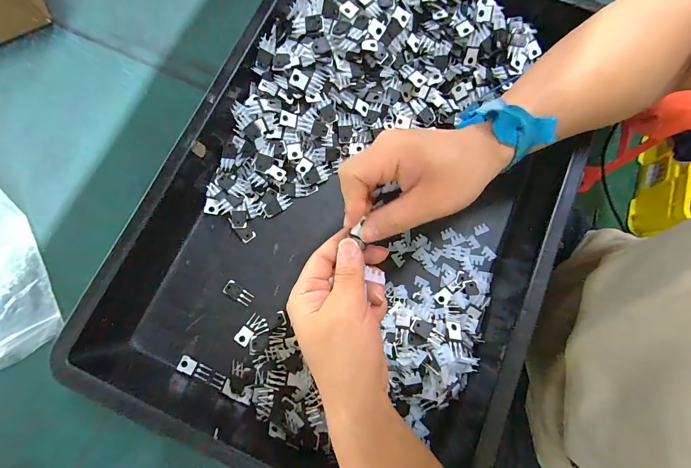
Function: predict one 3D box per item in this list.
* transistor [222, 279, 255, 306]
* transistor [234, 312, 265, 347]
[{"bbox_3d":[-0.118,0.065,0.334,0.034,0.004,0.016,30,80,6],"label":"transistor"},{"bbox_3d":[-0.104,0.103,0.325,0.016,0.005,0.034,35,81,6],"label":"transistor"}]

